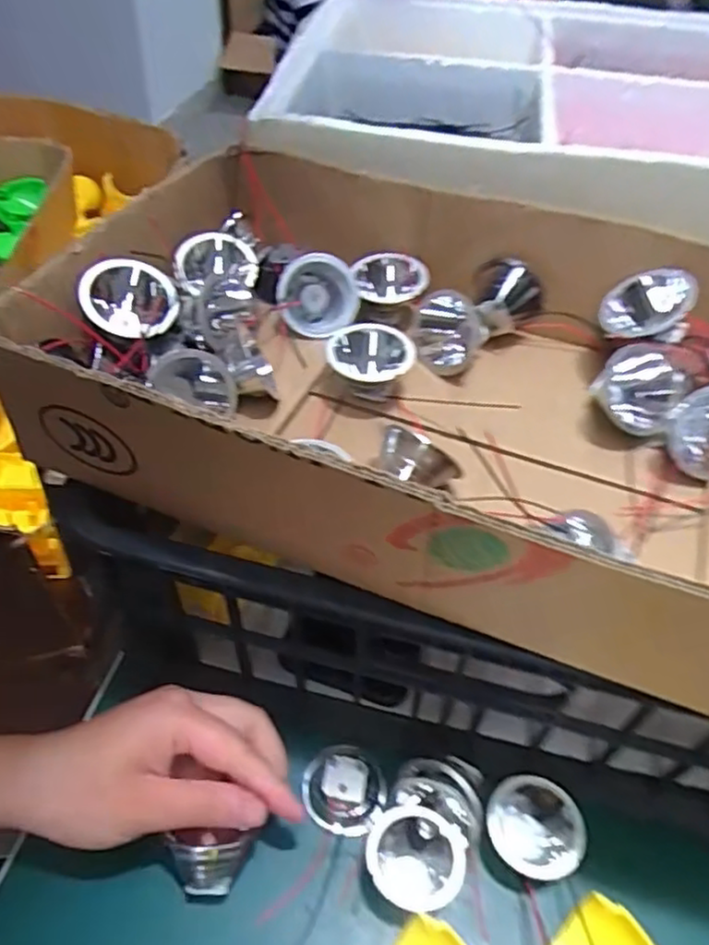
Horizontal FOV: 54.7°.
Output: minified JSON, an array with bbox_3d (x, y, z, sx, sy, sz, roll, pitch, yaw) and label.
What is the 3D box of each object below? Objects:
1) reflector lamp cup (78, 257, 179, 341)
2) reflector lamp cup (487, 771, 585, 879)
[{"bbox_3d":[-0.113,-0.084,0.343,0.043,0.038,0.026,26,32,-19],"label":"reflector lamp cup"},{"bbox_3d":[0.089,0.174,0.338,0.044,0.025,0.044,1,47,-1],"label":"reflector lamp cup"}]

